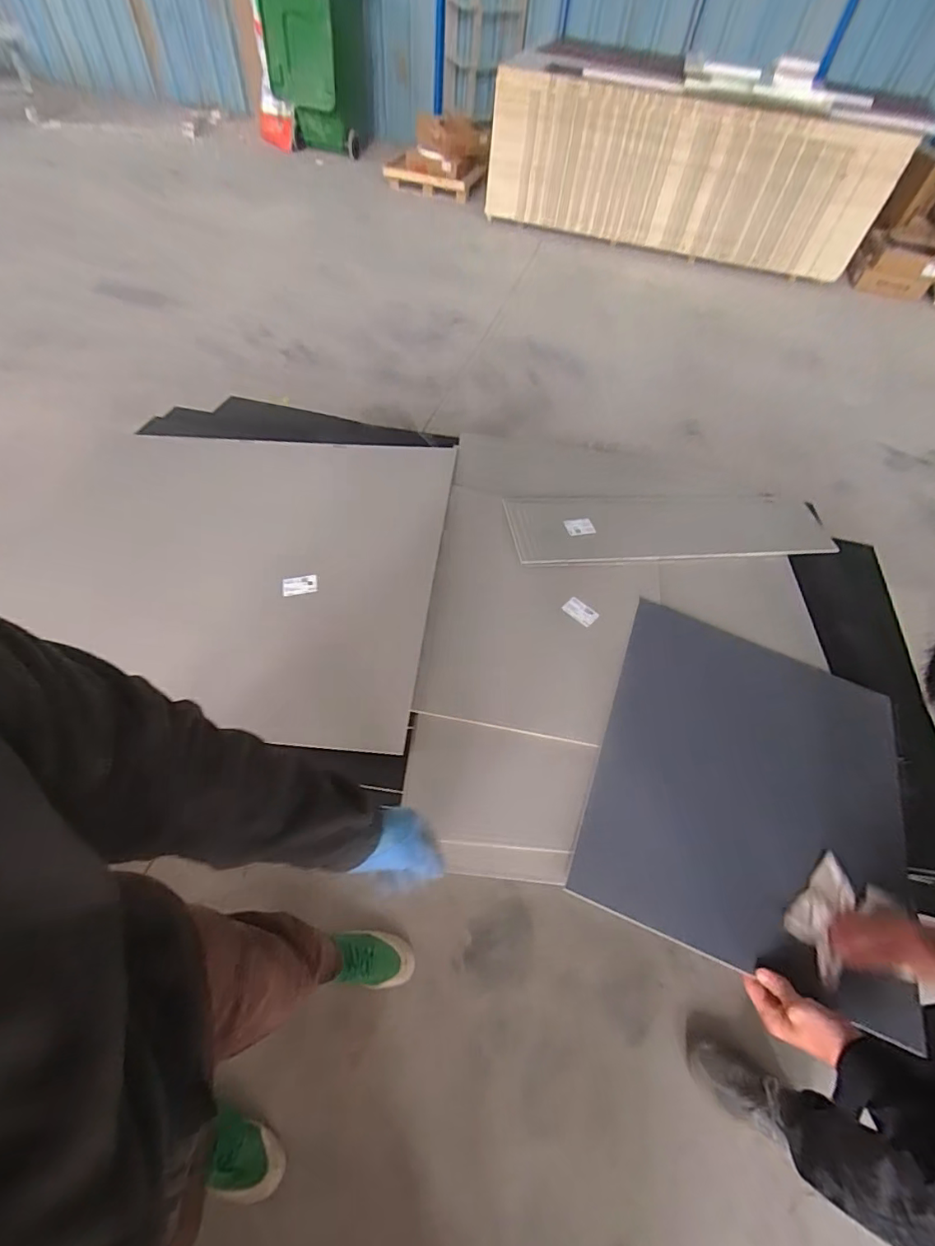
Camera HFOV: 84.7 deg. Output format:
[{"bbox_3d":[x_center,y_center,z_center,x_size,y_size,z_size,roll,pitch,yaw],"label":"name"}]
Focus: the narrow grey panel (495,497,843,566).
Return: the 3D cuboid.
[{"bbox_3d":[0.457,-0.209,1.127,0.755,0.023,0.187,-4,57,-15],"label":"narrow grey panel"}]

